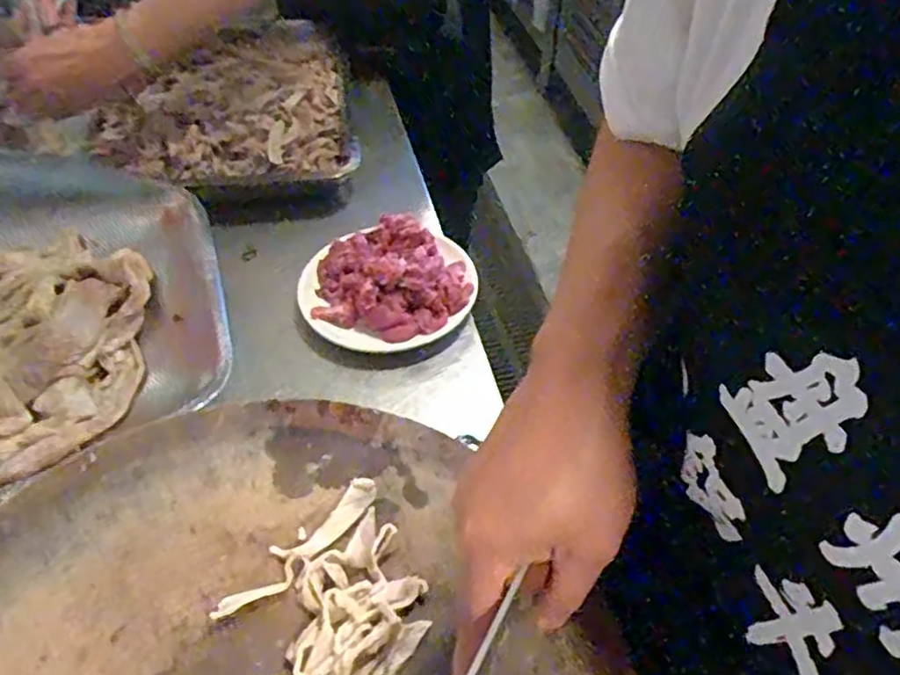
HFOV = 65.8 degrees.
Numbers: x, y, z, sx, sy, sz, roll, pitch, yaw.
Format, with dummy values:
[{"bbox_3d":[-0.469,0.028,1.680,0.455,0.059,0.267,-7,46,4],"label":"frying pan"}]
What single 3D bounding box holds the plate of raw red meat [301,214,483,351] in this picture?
[{"bbox_3d":[-0.059,-0.051,0.640,0.162,0.048,0.147,4,48,2],"label":"plate of raw red meat"}]

